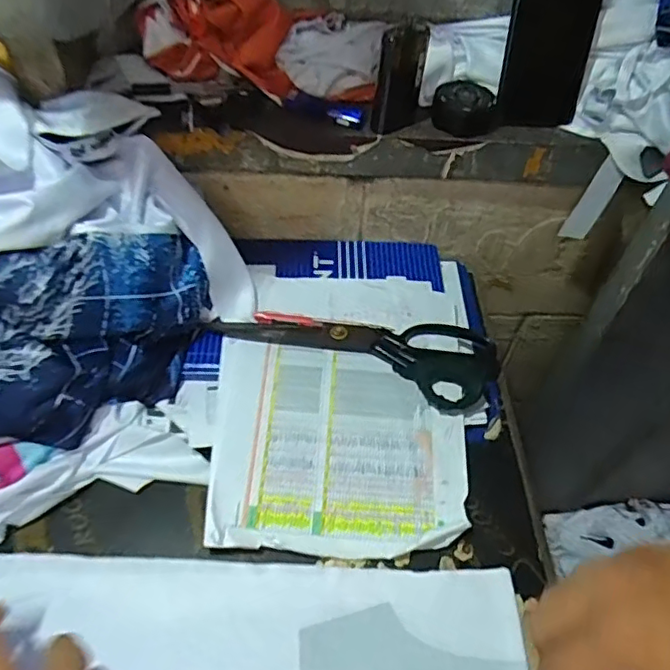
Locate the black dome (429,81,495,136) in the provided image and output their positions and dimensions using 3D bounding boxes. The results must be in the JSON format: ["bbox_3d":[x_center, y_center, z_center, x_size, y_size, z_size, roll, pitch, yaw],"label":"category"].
[{"bbox_3d":[0.122,-0.218,0.559,0.057,0.032,0.049,10,51,4],"label":"black dome"}]

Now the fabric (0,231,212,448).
[{"bbox_3d":[-0.228,-0.001,0.483,0.258,0.121,0.120,-16,54,-16],"label":"fabric"}]

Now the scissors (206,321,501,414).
[{"bbox_3d":[0.023,0.005,0.572,0.273,0.014,0.089,14,51,7],"label":"scissors"}]

